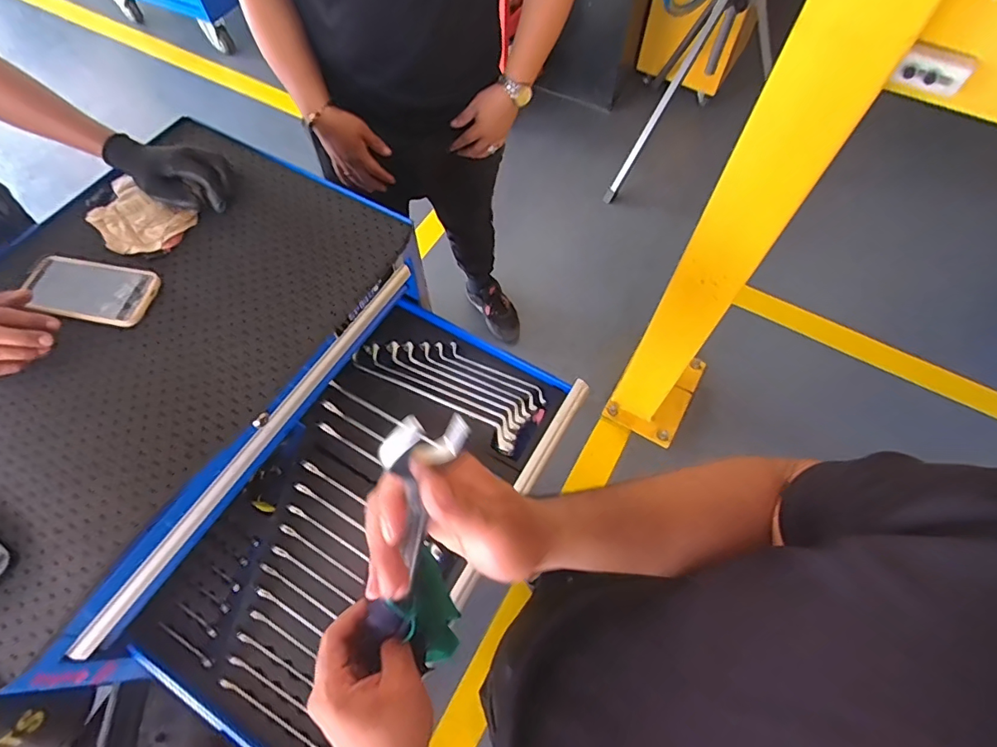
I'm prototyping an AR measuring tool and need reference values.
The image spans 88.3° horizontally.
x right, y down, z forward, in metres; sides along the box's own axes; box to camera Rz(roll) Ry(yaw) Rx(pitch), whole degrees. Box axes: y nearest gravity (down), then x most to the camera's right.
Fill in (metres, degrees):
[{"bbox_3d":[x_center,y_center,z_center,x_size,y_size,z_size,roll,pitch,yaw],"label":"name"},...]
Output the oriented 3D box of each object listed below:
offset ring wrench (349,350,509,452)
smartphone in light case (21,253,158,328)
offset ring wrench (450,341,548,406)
[{"bbox_3d":[-0.103,0.035,0.783,0.293,0.017,0.033,29,66,14],"label":"offset ring wrench"},{"bbox_3d":[-0.539,-0.110,0.678,0.165,0.013,0.085,10,63,5],"label":"smartphone in light case"},{"bbox_3d":[-0.002,-0.002,0.813,0.180,0.007,0.019,29,66,14],"label":"offset ring wrench"}]

